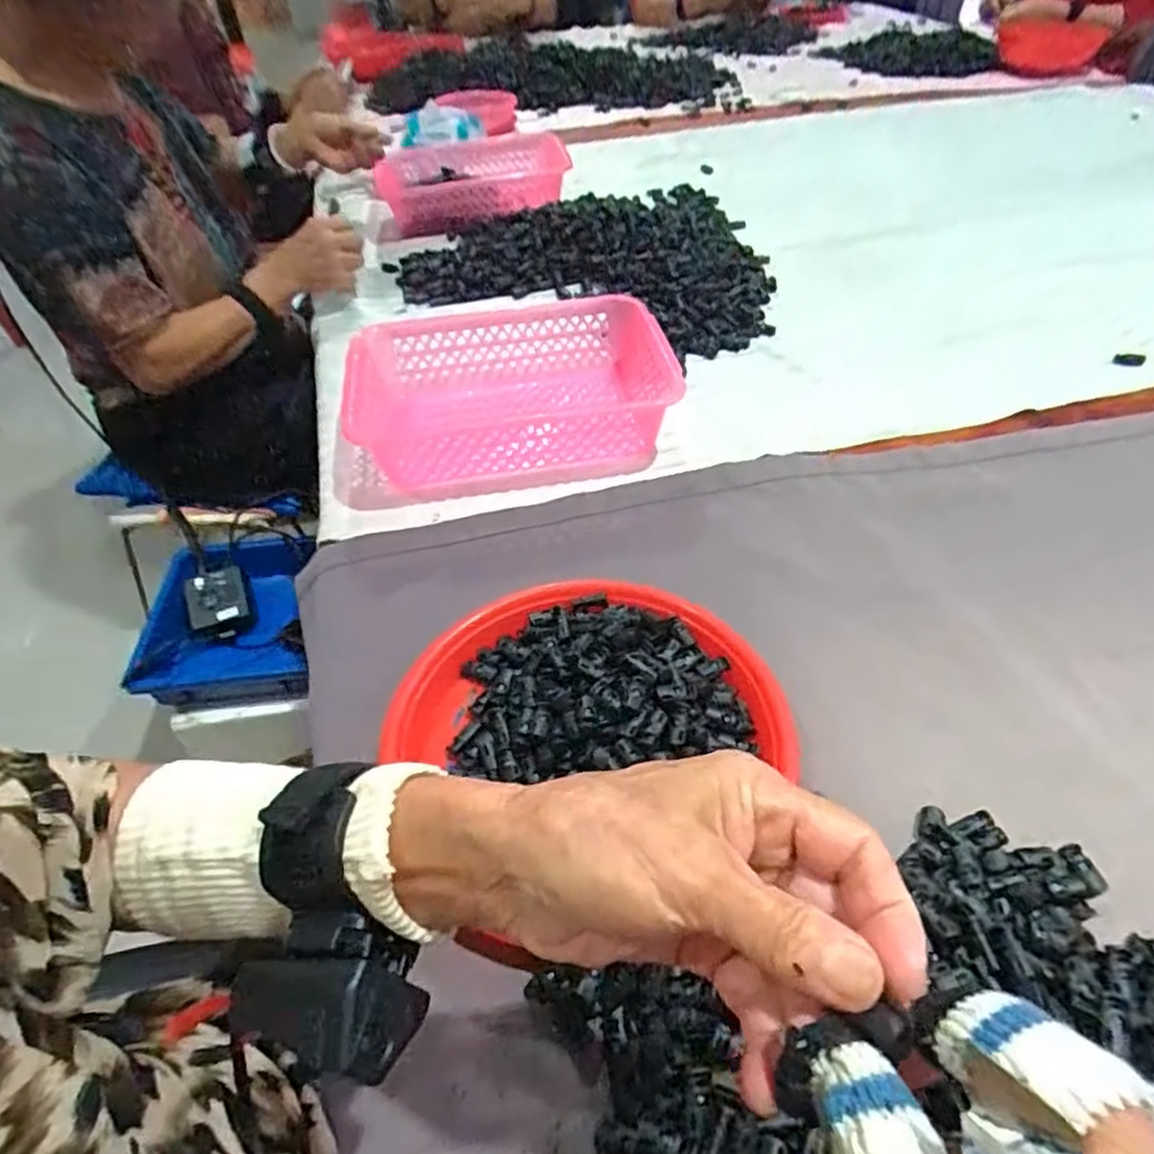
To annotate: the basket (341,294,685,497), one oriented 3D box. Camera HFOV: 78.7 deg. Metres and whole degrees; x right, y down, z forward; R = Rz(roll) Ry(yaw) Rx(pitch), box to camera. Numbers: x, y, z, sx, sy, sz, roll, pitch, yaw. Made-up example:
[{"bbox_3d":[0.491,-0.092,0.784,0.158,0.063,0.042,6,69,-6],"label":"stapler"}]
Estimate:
[{"bbox_3d":[-0.064,-0.193,0.728,0.316,0.086,0.236,-7,46,-2],"label":"basket"}]

